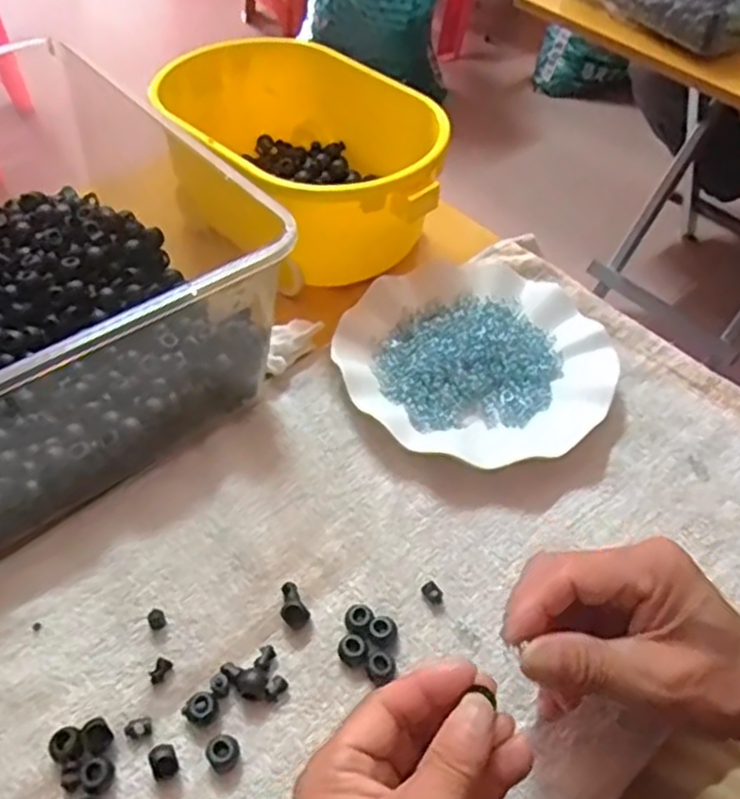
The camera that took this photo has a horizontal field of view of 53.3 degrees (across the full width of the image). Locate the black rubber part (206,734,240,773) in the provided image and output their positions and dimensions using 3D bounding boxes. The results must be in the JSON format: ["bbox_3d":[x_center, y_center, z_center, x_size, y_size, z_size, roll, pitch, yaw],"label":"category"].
[{"bbox_3d":[-0.069,0.167,0.348,0.015,0.011,0.014,1,49,-2],"label":"black rubber part"}]

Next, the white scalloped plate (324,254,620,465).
[{"bbox_3d":[0.074,-0.027,0.510,0.174,0.028,0.174,1,49,-2],"label":"white scalloped plate"}]

